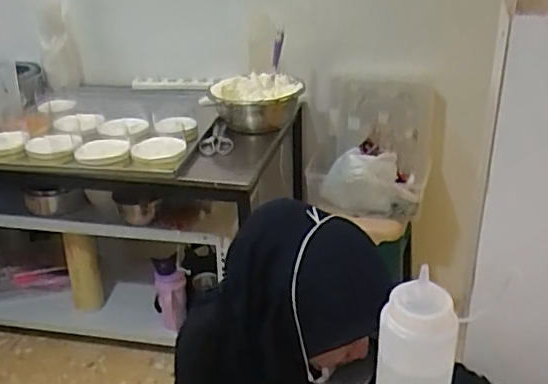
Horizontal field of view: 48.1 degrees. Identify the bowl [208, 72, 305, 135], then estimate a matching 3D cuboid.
[{"bbox_3d":[-0.048,-0.241,1.680,0.237,0.125,0.227,-1,27,1],"label":"bowl"}]

